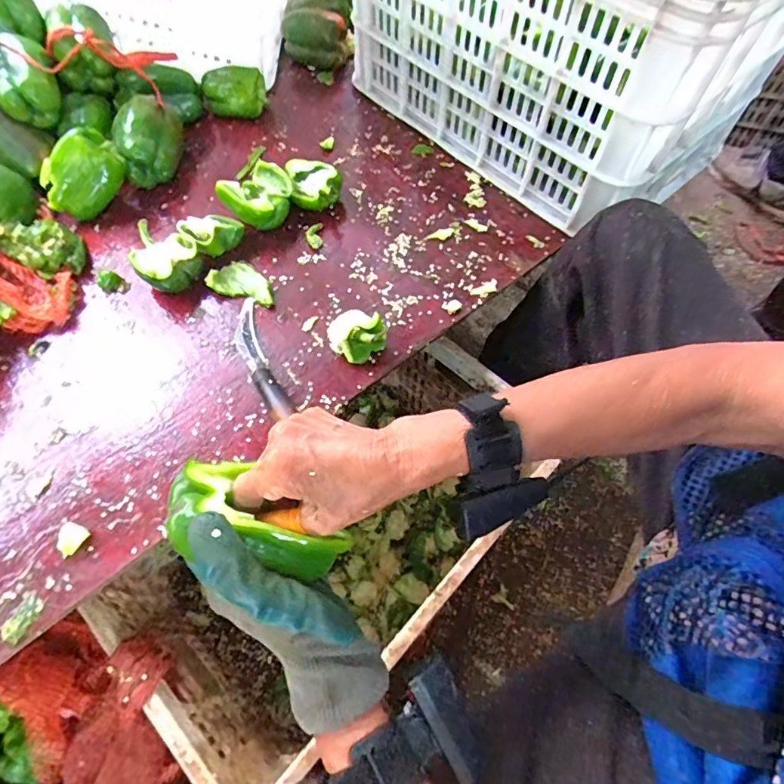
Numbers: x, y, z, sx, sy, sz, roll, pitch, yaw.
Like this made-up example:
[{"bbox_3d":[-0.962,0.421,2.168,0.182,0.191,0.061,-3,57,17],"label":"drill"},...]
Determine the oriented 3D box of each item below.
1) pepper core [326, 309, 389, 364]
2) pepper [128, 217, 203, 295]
[{"bbox_3d":[-0.042,-0.068,0.562,0.059,0.048,0.055,0,62,0],"label":"pepper core"},{"bbox_3d":[-0.280,-0.163,0.613,0.076,0.050,0.092,-33,67,-16],"label":"pepper"}]

